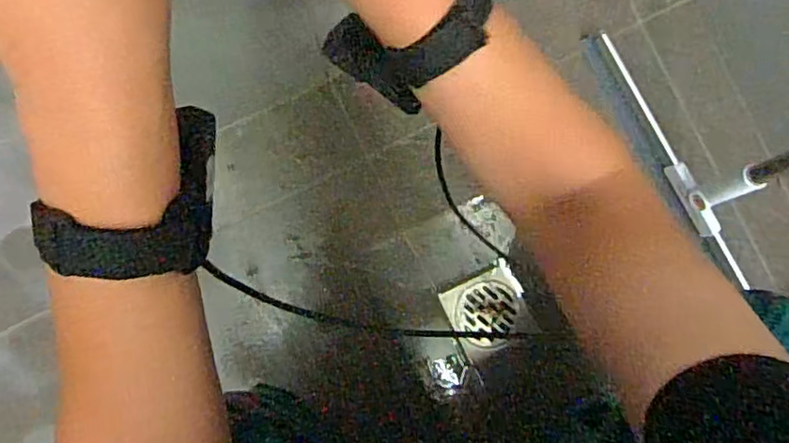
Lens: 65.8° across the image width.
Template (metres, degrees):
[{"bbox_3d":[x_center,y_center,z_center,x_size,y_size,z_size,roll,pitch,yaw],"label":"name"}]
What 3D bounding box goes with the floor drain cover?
[{"bbox_3d":[0.123,0.118,0.791,0.099,0.010,0.098,-23,87,-1],"label":"floor drain cover"}]

